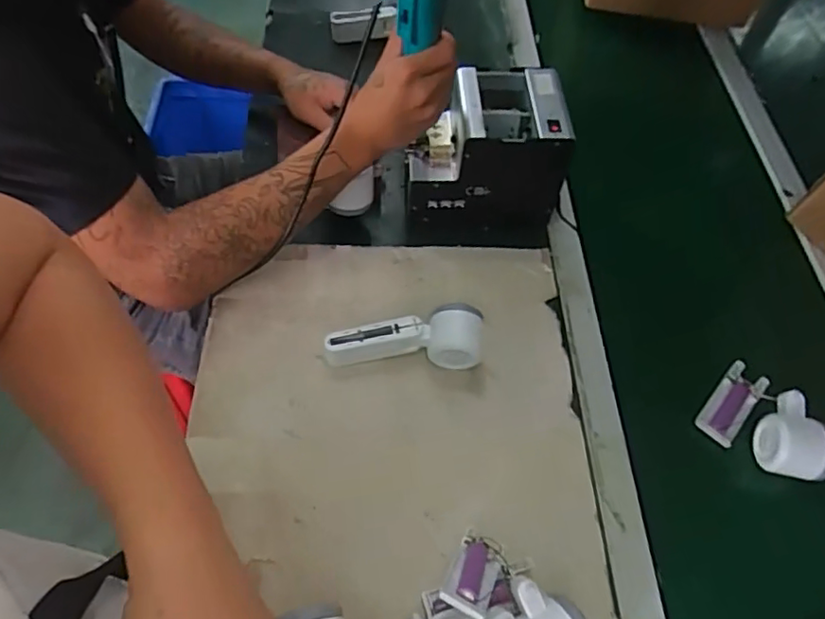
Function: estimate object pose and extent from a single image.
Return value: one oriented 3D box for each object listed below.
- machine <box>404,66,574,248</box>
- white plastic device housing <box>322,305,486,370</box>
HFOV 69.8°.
[{"bbox_3d":[0.083,-0.180,0.707,0.172,0.143,0.145,-1,58,-4],"label":"machine"},{"bbox_3d":[-0.007,0.034,0.622,0.163,0.051,0.052,-4,58,-6],"label":"white plastic device housing"}]

